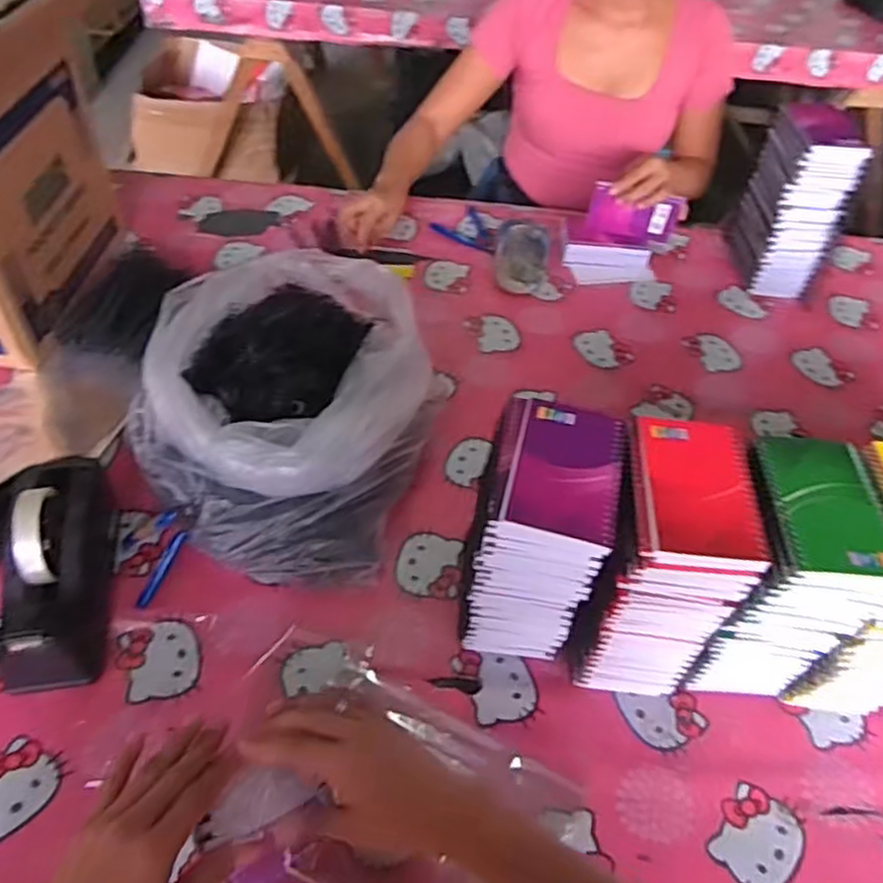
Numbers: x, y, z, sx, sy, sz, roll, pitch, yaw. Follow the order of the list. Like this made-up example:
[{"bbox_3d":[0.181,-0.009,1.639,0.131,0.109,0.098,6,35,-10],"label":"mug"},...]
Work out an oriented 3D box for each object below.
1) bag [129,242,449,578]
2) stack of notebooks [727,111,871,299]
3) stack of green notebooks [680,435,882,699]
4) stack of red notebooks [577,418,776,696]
[{"bbox_3d":[-0.169,-0.052,0.793,0.303,0.212,0.370,9,49,2],"label":"bag"},{"bbox_3d":[0.537,-0.362,1.095,0.116,0.252,0.152,2,49,-3],"label":"stack of notebooks"},{"bbox_3d":[0.295,0.127,0.651,0.107,0.255,0.134,8,49,1],"label":"stack of green notebooks"},{"bbox_3d":[0.187,0.118,0.648,0.103,0.268,0.131,6,49,0],"label":"stack of red notebooks"}]

